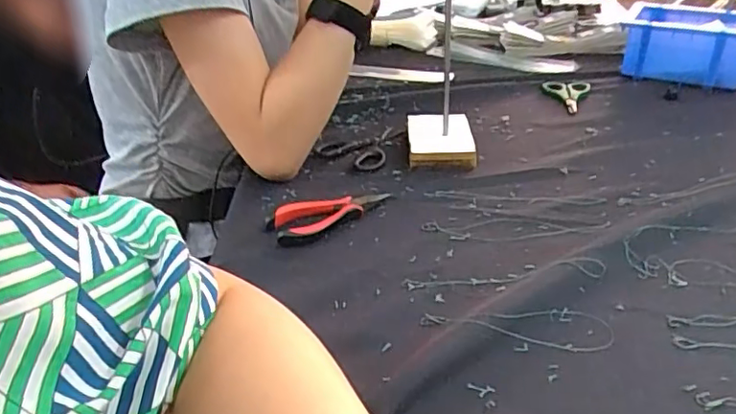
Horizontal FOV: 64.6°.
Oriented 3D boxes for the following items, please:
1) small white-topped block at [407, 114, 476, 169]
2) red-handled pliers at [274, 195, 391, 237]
[{"bbox_3d":[0.079,-0.075,0.638,0.068,0.022,0.108,0,31,2],"label":"small white-topped block"},{"bbox_3d":[-0.030,0.004,0.523,0.109,0.016,0.039,-17,35,-24],"label":"red-handled pliers"}]

